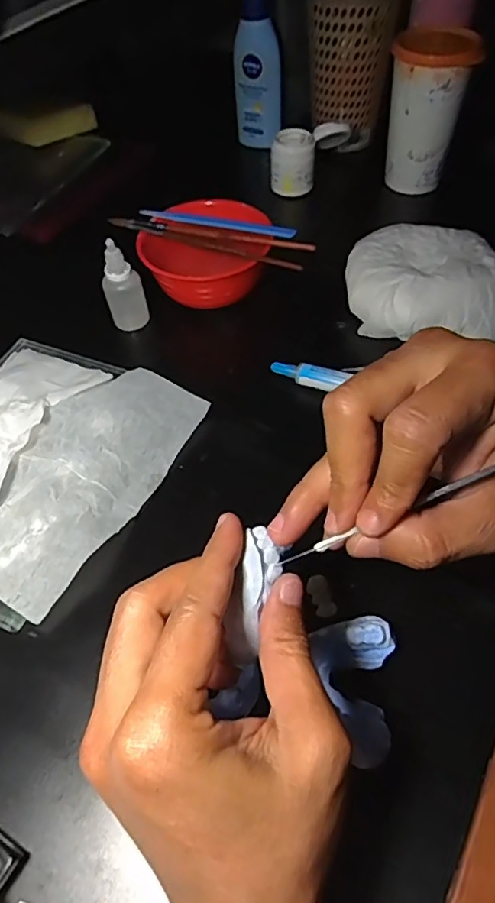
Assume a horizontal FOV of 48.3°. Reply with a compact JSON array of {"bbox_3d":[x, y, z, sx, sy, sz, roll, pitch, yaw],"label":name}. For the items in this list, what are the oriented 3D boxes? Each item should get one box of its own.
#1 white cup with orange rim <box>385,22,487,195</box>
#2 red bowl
[{"bbox_3d":[0.166,-0.318,0.524,0.070,0.121,0.067,1,54,3],"label":"white cup with orange rim"},{"bbox_3d":[-0.036,-0.164,0.467,0.107,0.050,0.092,-2,54,0],"label":"red bowl"}]

